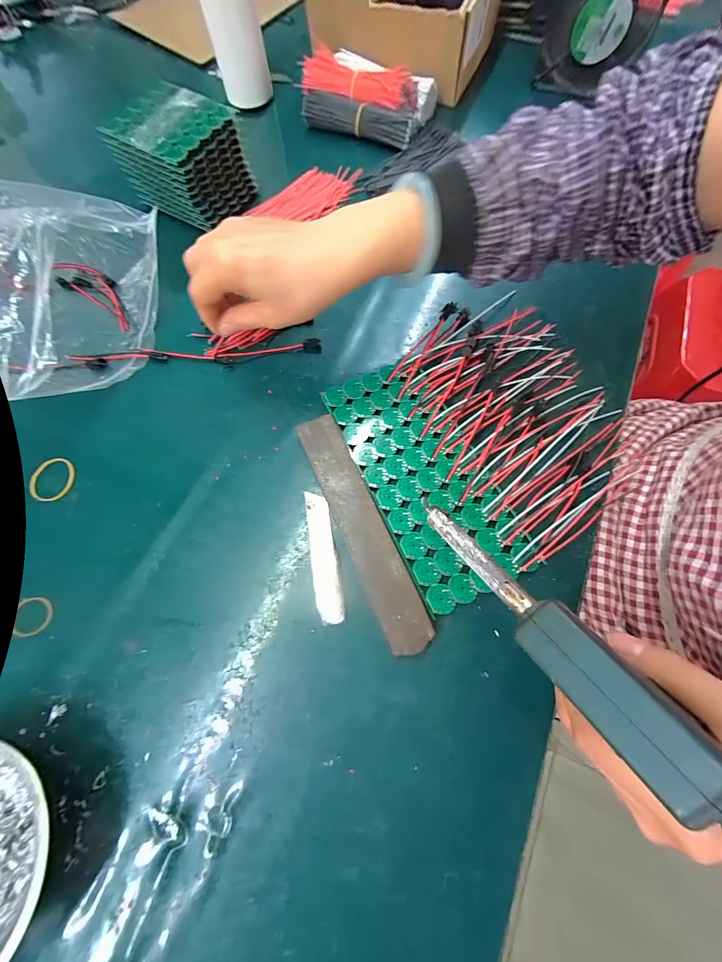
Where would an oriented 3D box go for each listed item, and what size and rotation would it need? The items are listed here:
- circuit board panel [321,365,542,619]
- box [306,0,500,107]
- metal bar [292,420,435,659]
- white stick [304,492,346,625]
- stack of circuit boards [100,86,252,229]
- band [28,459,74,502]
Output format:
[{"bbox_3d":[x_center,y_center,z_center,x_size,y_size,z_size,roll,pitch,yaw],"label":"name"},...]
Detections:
[{"bbox_3d":[0.048,-0.009,0.298,0.090,0.009,0.216,-25,72,-7],"label":"circuit board panel"},{"bbox_3d":[0.056,-0.621,0.462,0.231,0.090,0.187,24,73,10],"label":"box"},{"bbox_3d":[0.000,0.034,0.281,0.038,0.014,0.196,-24,72,-6],"label":"metal bar"},{"bbox_3d":[-0.030,0.058,0.279,0.021,0.009,0.103,-11,71,-2],"label":"white stick"},{"bbox_3d":[-0.196,-0.356,0.391,0.106,0.078,0.103,30,75,12],"label":"stack of circuit boards"},{"bbox_3d":[-0.274,-0.002,0.309,0.035,0.004,0.041,4,71,4],"label":"band"}]

